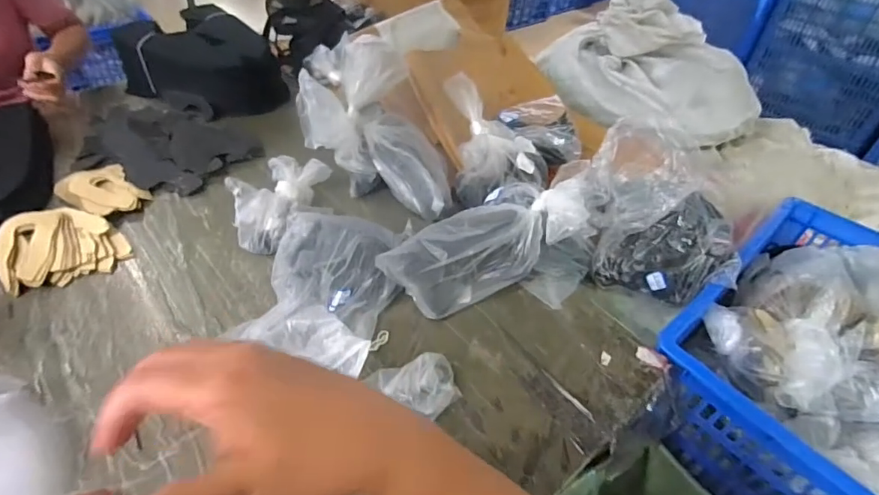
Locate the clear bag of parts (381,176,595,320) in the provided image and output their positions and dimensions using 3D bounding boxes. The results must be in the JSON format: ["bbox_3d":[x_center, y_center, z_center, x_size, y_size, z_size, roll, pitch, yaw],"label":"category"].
[{"bbox_3d":[0.079,0.001,0.648,0.316,0.149,0.105,-6,45,-9],"label":"clear bag of parts"}]

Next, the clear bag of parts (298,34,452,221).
[{"bbox_3d":[-0.093,-0.172,0.731,0.203,0.215,0.229,-18,48,-21],"label":"clear bag of parts"}]

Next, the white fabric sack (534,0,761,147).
[{"bbox_3d":[0.486,-0.434,1.104,0.509,0.228,0.266,32,51,26],"label":"white fabric sack"}]

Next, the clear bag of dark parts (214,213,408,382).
[{"bbox_3d":[-0.160,0.080,0.609,0.176,0.085,0.290,8,45,5],"label":"clear bag of dark parts"}]

